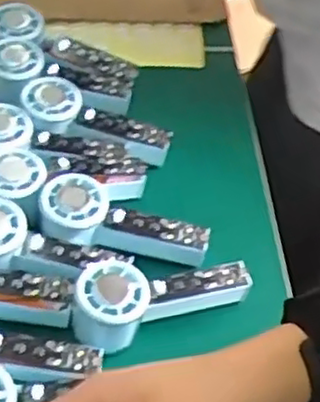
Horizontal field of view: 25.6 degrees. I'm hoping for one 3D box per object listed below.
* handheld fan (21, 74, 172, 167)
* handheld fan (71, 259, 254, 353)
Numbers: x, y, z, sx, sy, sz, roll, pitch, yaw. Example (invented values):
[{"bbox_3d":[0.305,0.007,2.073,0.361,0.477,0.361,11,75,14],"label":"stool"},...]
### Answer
[{"bbox_3d":[-0.061,-0.080,0.687,0.146,0.026,0.058,22,51,-7],"label":"handheld fan"},{"bbox_3d":[0.003,0.075,0.581,0.145,0.055,0.063,-19,55,-20],"label":"handheld fan"}]

